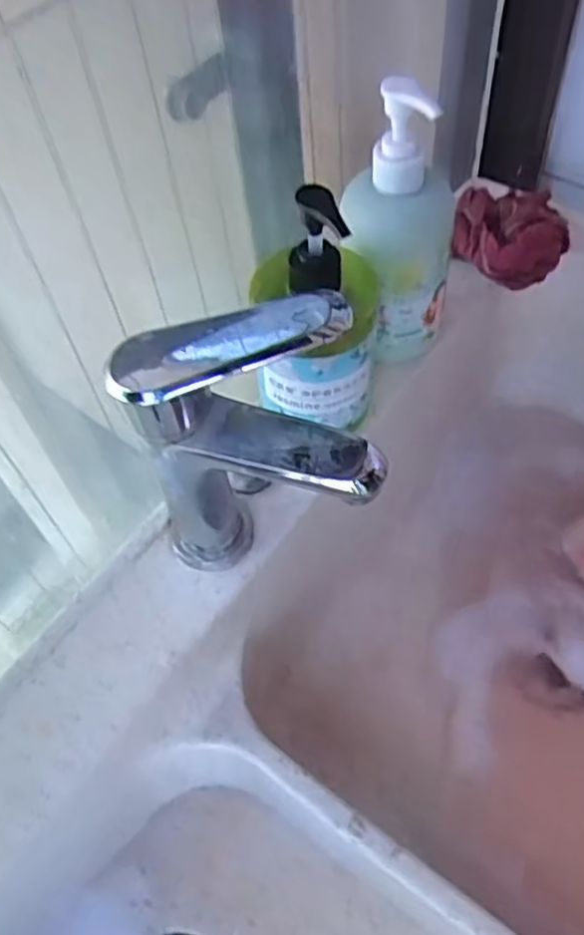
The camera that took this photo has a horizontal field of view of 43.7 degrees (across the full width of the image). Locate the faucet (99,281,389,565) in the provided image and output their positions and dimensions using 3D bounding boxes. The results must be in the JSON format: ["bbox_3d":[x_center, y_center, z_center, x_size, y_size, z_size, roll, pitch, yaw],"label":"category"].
[{"bbox_3d":[-0.018,-0.004,0.383,0.128,0.190,0.048,10,57,12],"label":"faucet"}]

